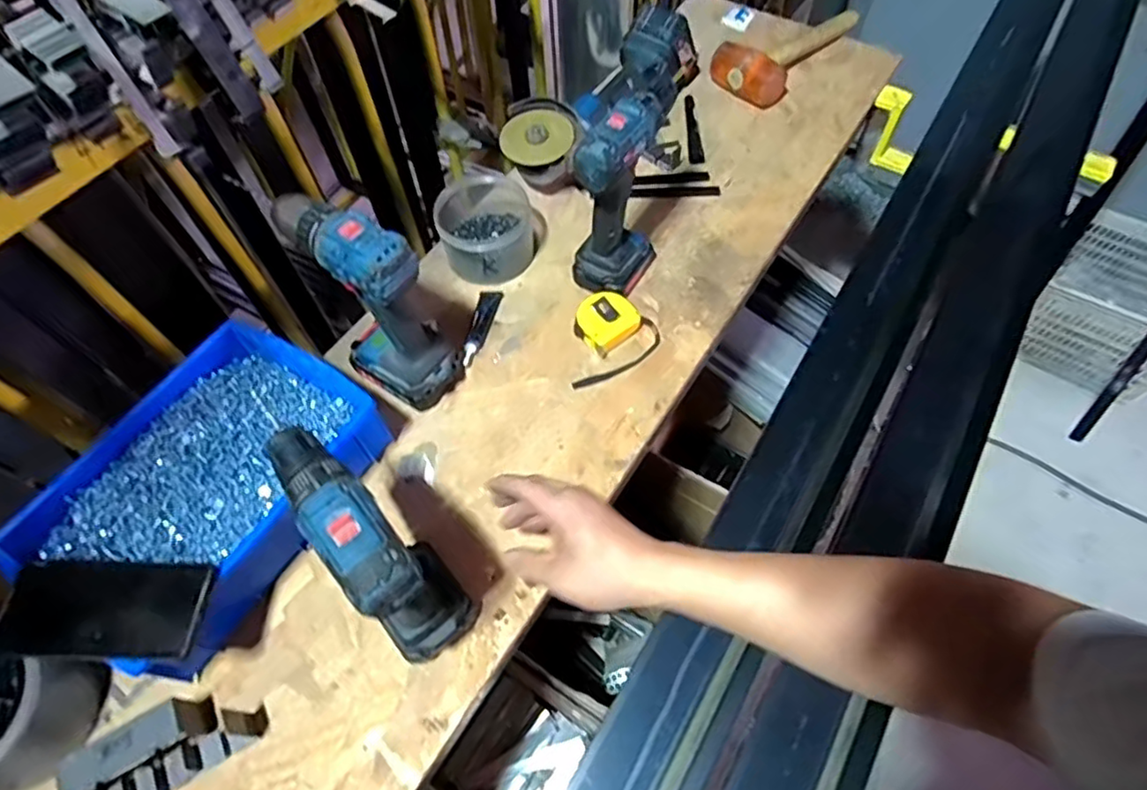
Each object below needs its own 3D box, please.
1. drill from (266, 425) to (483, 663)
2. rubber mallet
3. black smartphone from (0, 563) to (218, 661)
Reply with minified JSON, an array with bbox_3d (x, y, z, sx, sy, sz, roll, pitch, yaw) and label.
[{"bbox_3d":[-0.154,0.122,0.499,0.069,0.218,0.150,-36,64,-19],"label":"drill"},{"bbox_3d":[0.328,-0.548,0.975,0.112,0.060,0.249,39,67,21],"label":"rubber mallet"},{"bbox_3d":[-0.371,0.169,0.493,0.158,0.012,0.073,1,56,5],"label":"black smartphone"}]

